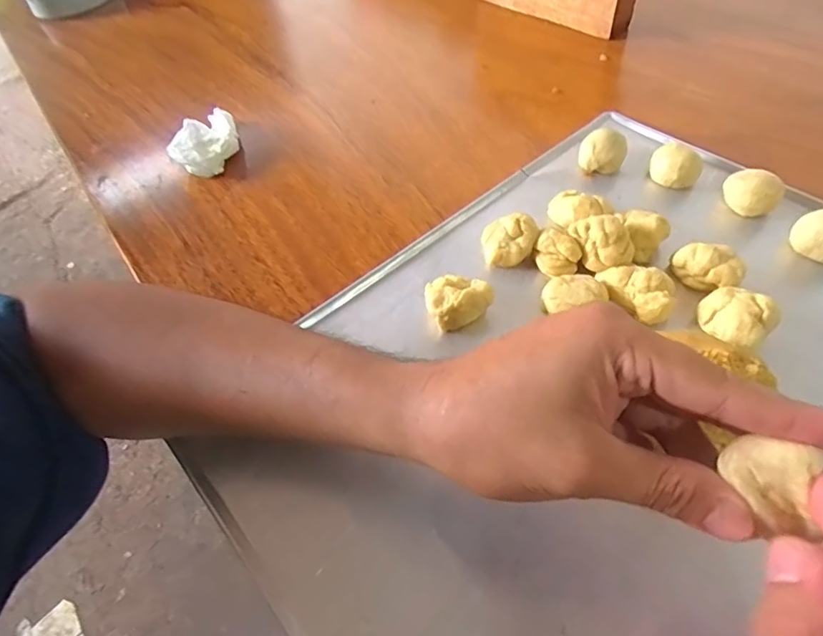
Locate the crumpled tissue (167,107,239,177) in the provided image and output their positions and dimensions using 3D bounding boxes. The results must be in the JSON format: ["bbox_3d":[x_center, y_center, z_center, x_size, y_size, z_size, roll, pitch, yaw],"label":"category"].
[{"bbox_3d":[-0.190,-0.165,0.482,0.053,0.026,0.078,-10,52,-2],"label":"crumpled tissue"}]

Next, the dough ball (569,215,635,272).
[{"bbox_3d":[0.130,-0.053,0.352,0.031,0.025,0.036,-18,53,-9],"label":"dough ball"}]

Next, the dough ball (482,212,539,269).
[{"bbox_3d":[0.070,-0.056,0.370,0.036,0.029,0.029,-3,52,3],"label":"dough ball"}]

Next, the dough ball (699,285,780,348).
[{"bbox_3d":[0.198,0.002,0.319,0.034,0.030,0.040,-36,57,-21],"label":"dough ball"}]

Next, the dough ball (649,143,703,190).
[{"bbox_3d":[0.208,-0.118,0.407,0.037,0.031,0.029,18,56,18],"label":"dough ball"}]

